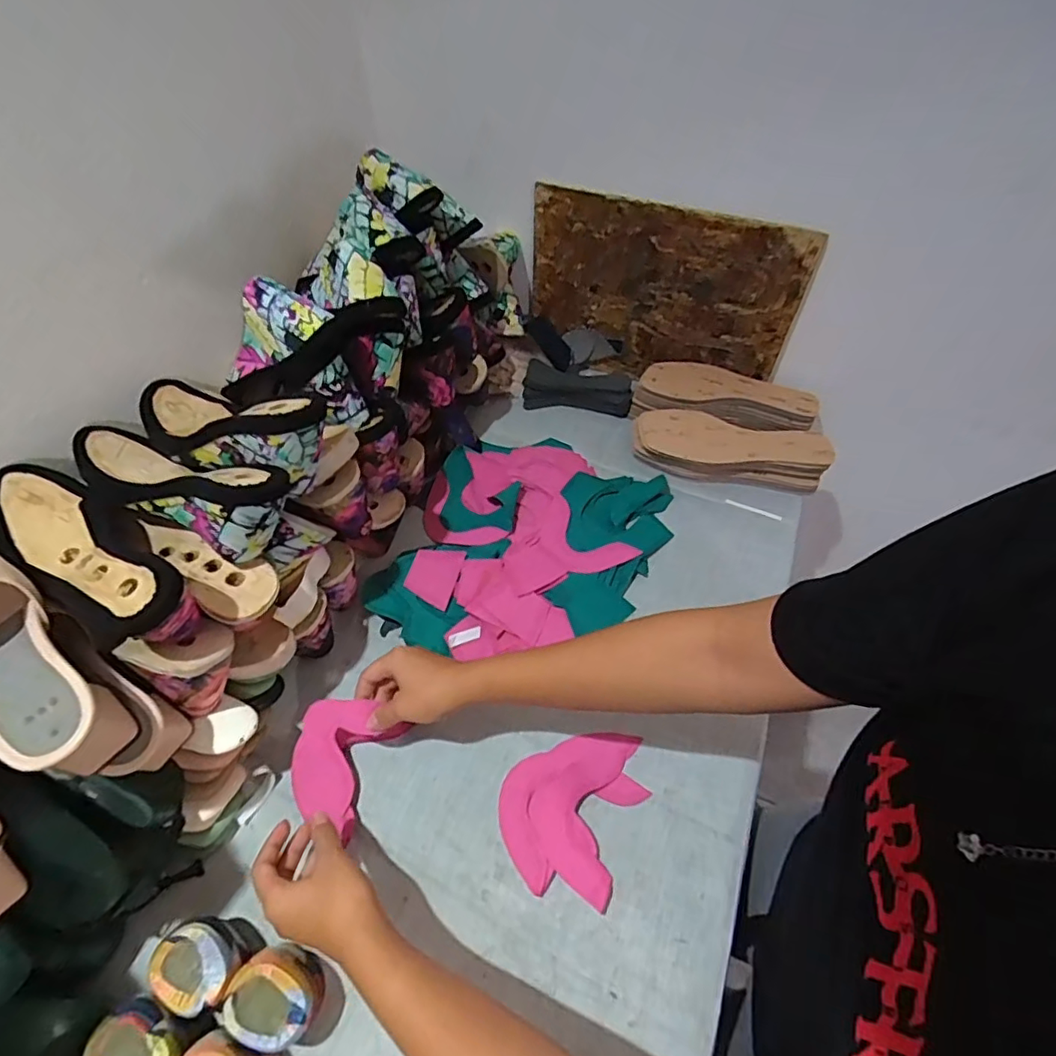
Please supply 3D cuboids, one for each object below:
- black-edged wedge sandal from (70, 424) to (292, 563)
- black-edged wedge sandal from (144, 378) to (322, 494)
[{"bbox_3d":[-0.306,-0.046,0.493,0.217,0.068,0.069,19,55,15],"label":"black-edged wedge sandal"},{"bbox_3d":[-0.276,-0.088,0.536,0.230,0.079,0.082,16,53,30],"label":"black-edged wedge sandal"}]

